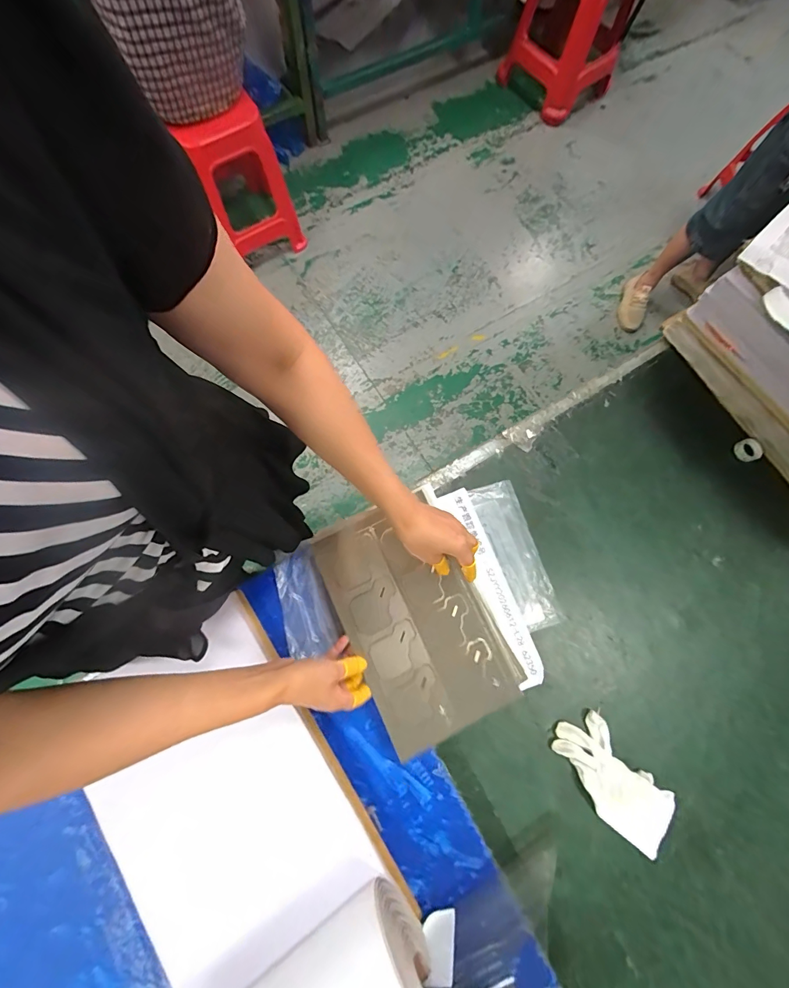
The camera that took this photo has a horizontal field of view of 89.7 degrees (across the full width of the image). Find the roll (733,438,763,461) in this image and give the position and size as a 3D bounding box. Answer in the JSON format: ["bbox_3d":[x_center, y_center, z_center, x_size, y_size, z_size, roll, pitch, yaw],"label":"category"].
[{"bbox_3d":[0.576,-0.071,0.646,0.042,0.012,0.036,-18,76,-6],"label":"roll"}]

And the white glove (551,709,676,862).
[{"bbox_3d":[0.288,0.376,0.523,0.085,0.019,0.172,-42,80,-11],"label":"white glove"}]

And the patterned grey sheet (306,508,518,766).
[{"bbox_3d":[0.024,0.168,0.536,0.177,0.031,0.298,-26,77,-8],"label":"patterned grey sheet"}]

